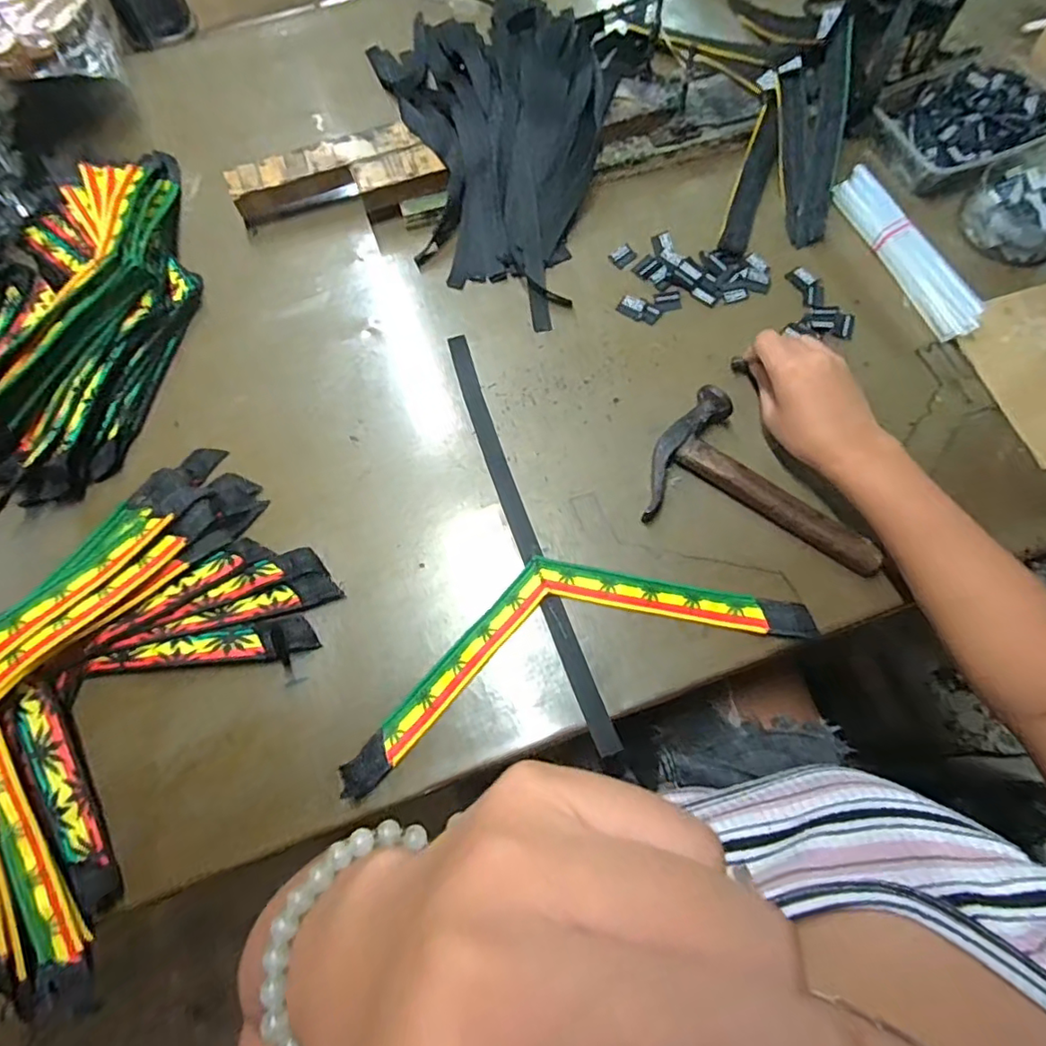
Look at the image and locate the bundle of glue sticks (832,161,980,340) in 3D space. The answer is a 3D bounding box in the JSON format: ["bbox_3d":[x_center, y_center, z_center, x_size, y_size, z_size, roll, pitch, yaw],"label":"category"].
[{"bbox_3d":[0.343,-0.244,0.518,0.029,0.024,0.184,-22,71,-5],"label":"bundle of glue sticks"}]

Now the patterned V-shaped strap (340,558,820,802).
[{"bbox_3d":[0.029,0.083,0.427,0.345,0.015,0.112,-19,73,-4],"label":"patterned V-shaped strap"}]

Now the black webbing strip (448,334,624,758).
[{"bbox_3d":[-0.001,-0.002,0.463,0.020,0.004,0.367,-18,71,-7],"label":"black webbing strip"}]

